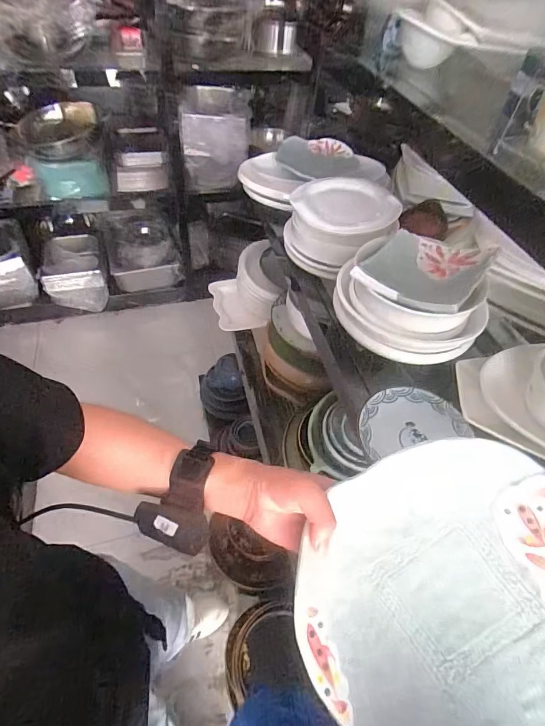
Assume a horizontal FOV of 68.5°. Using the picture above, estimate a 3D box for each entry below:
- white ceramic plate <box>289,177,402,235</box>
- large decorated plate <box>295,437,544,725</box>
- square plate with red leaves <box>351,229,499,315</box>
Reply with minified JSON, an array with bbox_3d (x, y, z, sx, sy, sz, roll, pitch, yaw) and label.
[{"bbox_3d":[0.145,-0.316,0.803,0.170,0.030,0.228,-33,51,-12],"label":"white ceramic plate"},{"bbox_3d":[0.144,0.186,0.313,0.241,0.022,0.230,-2,76,10],"label":"large decorated plate"},{"bbox_3d":[0.241,-0.148,0.646,0.174,0.040,0.183,27,53,17],"label":"square plate with red leaves"}]

